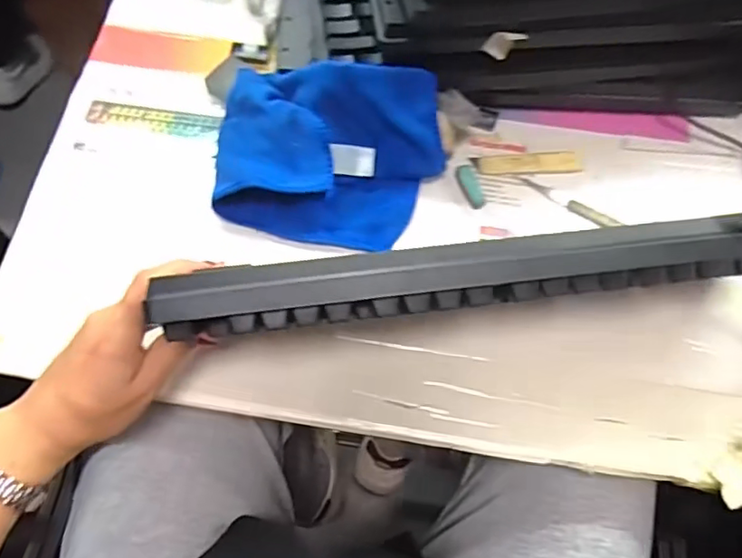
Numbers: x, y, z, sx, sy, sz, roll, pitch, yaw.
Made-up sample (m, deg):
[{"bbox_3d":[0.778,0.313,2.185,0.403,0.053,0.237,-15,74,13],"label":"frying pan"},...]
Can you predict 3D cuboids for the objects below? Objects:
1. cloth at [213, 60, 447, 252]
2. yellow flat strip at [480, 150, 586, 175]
[{"bbox_3d":[-0.040,-0.110,0.475,0.186,0.079,0.131,14,67,4],"label":"cloth"},{"bbox_3d":[0.147,-0.106,0.518,0.095,0.006,0.020,-1,67,-2],"label":"yellow flat strip"}]

